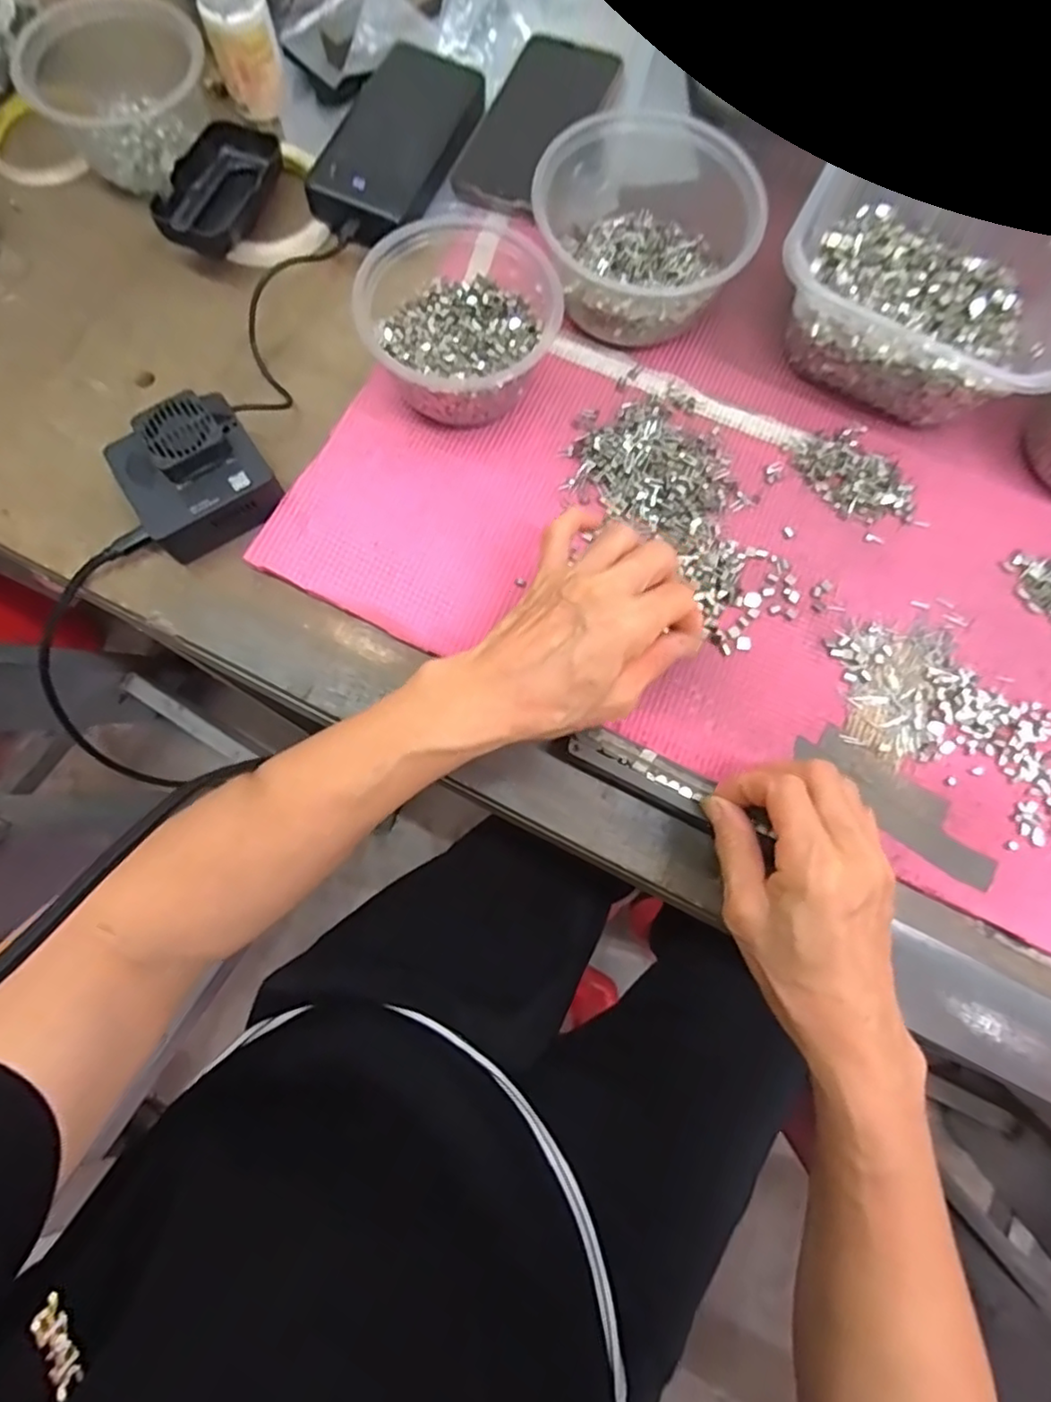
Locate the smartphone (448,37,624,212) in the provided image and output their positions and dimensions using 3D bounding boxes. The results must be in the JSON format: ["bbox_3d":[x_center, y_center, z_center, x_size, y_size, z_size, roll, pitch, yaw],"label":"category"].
[{"bbox_3d":[0.008,-0.423,0.464,0.068,0.013,0.167,23,78,4],"label":"smartphone"}]

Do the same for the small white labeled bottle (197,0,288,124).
[{"bbox_3d":[-0.197,-0.463,0.435,0.041,0.076,0.044,28,78,5],"label":"small white labeled bottle"}]

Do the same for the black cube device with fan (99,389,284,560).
[{"bbox_3d":[-0.195,-0.133,0.376,0.077,0.043,0.072,-32,80,-8],"label":"black cube device with fan"}]

